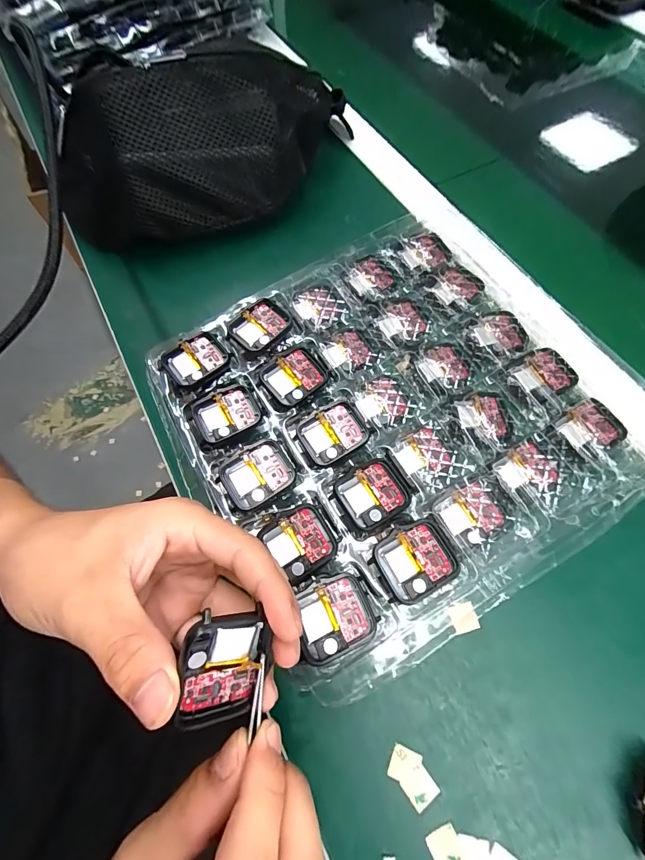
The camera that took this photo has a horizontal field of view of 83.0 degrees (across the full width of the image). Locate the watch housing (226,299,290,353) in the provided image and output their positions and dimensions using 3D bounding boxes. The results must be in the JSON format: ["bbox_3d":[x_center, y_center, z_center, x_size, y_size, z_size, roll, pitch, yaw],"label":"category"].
[{"bbox_3d":[-0.047,-0.079,0.279,0.042,0.007,0.036,-41,72,-14],"label":"watch housing"}]

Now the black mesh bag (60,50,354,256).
[{"bbox_3d":[-0.097,-0.248,0.321,0.265,0.107,0.117,-15,68,-5],"label":"black mesh bag"}]

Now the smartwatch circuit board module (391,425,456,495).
[{"bbox_3d":[0.070,0.020,0.246,0.034,0.006,0.041,-27,70,-9],"label":"smartwatch circuit board module"}]

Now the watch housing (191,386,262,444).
[{"bbox_3d":[-0.068,-0.011,0.258,0.043,0.006,0.036,-29,70,-10],"label":"watch housing"}]

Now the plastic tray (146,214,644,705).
[{"bbox_3d":[0.052,-0.018,0.263,0.284,0.029,0.263,-33,71,-12],"label":"plastic tray"}]

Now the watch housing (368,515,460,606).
[{"bbox_3d":[0.054,0.076,0.213,0.045,0.010,0.037,-26,69,-9],"label":"watch housing"}]

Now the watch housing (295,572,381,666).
[{"bbox_3d":[0.007,0.103,0.202,0.042,0.008,0.037,-21,69,-7],"label":"watch housing"}]

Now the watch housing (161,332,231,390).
[{"bbox_3d":[-0.094,-0.051,0.271,0.044,0.005,0.035,-29,79,-9],"label":"watch housing"}]

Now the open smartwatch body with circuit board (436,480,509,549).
[{"bbox_3d":[0.096,0.054,0.232,0.035,0.008,0.034,-26,69,-9],"label":"open smartwatch body with circuit board"}]

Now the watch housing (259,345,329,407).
[{"bbox_3d":[-0.018,-0.040,0.263,0.044,0.008,0.036,-36,71,-13],"label":"watch housing"}]

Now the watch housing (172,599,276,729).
[{"bbox_3d":[-0.039,0.097,0.149,0.037,0.006,0.044,7,94,-36],"label":"watch housing"}]

